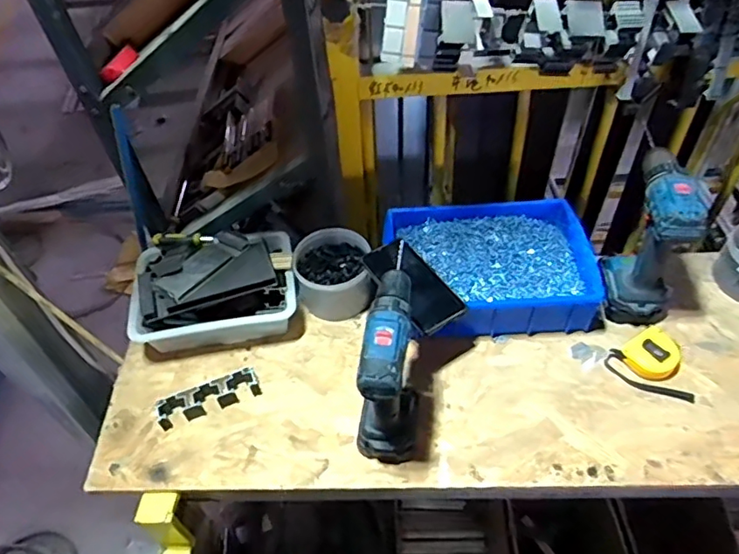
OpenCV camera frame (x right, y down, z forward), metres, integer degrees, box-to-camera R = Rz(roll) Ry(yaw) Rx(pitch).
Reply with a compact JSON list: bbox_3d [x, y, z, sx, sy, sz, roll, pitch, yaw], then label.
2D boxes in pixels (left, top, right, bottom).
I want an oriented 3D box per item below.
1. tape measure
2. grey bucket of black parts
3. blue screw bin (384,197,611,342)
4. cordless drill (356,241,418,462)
[{"bbox_3d":[0.389,0.111,0.774,0.112,0.037,0.089,15,52,15],"label":"tape measure"},{"bbox_3d":[-0.056,-0.003,0.869,0.110,0.087,0.111,-1,50,2],"label":"grey bucket of black parts"},{"bbox_3d":[0.179,-0.014,0.860,0.294,0.091,0.217,-5,50,-2],"label":"blue screw bin"},{"bbox_3d":[0.026,0.113,0.680,0.065,0.220,0.168,3,50,5],"label":"cordless drill"}]

